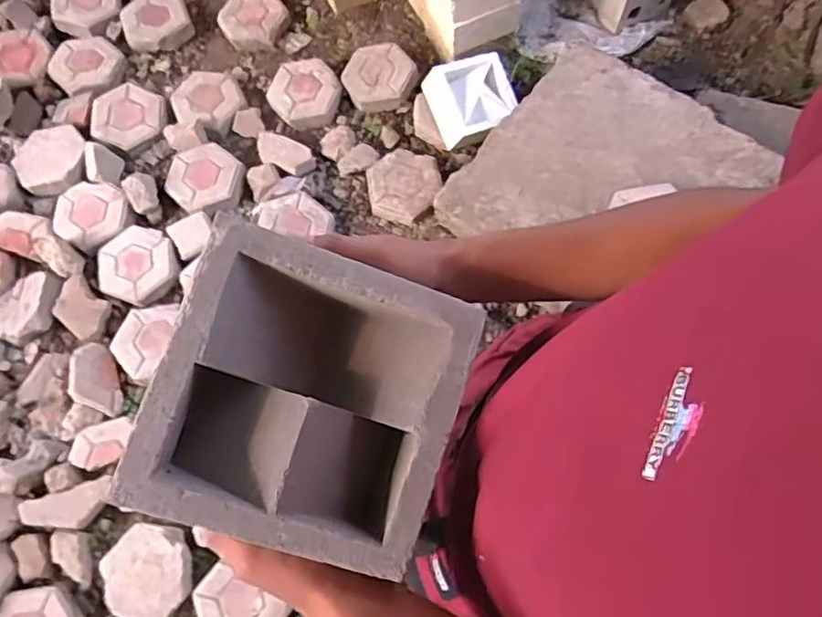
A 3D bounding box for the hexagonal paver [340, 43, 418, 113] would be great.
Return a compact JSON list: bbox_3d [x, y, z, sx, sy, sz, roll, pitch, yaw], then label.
[{"bbox_3d":[-0.095,-0.686,1.806,0.195,0.060,0.222,36,81,-3],"label":"hexagonal paver"}]

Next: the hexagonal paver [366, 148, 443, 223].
[{"bbox_3d":[-0.020,-0.355,1.705,0.195,0.050,0.210,-9,73,-5],"label":"hexagonal paver"}]

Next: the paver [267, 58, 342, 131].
[{"bbox_3d":[-0.318,-0.643,1.795,0.207,0.060,0.228,-26,75,-9],"label":"paver"}]

